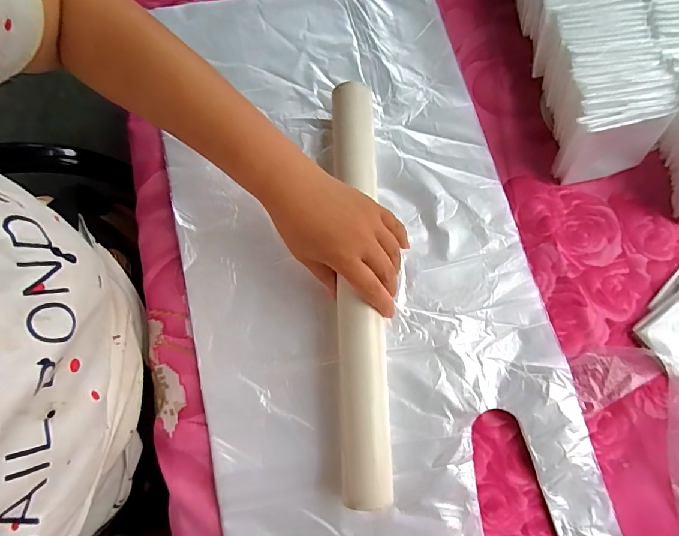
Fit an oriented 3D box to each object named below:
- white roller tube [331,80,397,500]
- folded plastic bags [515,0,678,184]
[{"bbox_3d":[0.018,0.011,0.355,0.044,0.041,0.353,-2,76,0],"label":"white roller tube"},{"bbox_3d":[0.210,-0.368,0.440,0.108,0.062,0.565,-11,77,-2],"label":"folded plastic bags"}]

